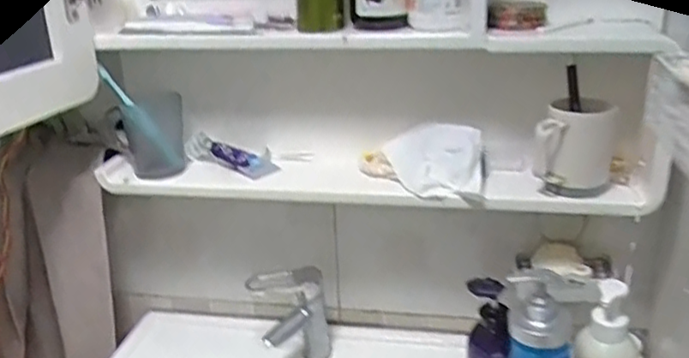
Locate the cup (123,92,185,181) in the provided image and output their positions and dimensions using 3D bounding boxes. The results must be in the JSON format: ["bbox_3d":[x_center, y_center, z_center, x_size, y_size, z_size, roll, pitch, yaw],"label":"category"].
[{"bbox_3d":[-0.277,-0.067,0.980,0.072,0.106,0.081,-3,21,-2],"label":"cup"}]

